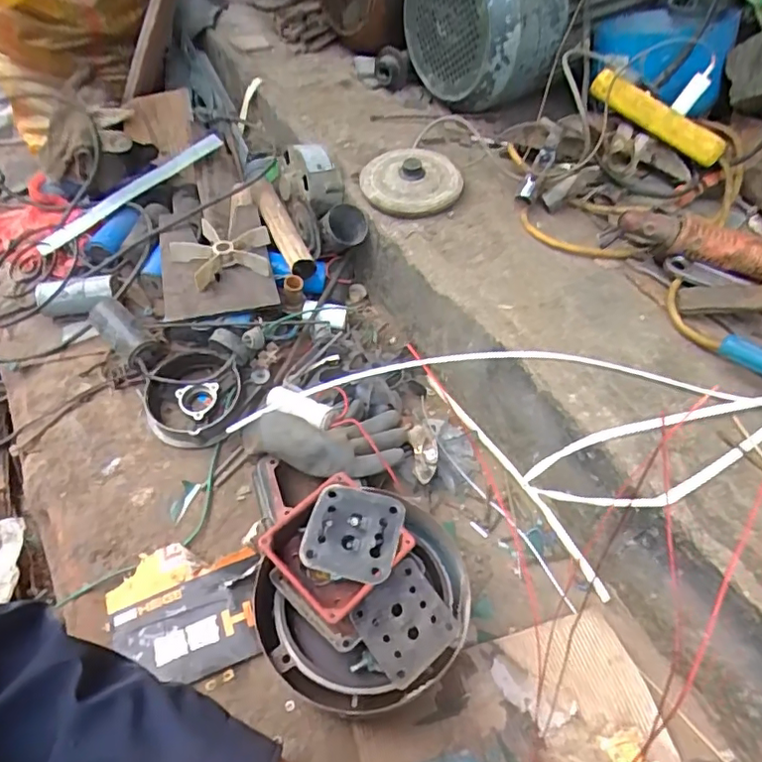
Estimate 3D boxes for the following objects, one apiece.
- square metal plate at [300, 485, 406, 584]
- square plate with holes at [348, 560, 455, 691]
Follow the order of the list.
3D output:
[{"bbox_3d":[-0.025,0.139,0.523,0.083,0.013,0.083,13,50,7],"label":"square metal plate"},{"bbox_3d":[0.020,0.212,0.500,0.077,0.006,0.078,-34,77,-26],"label":"square plate with holes"}]

